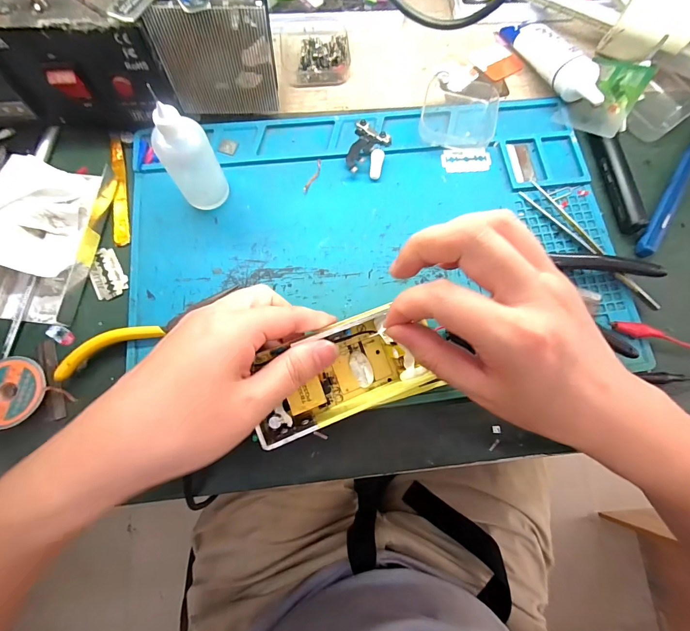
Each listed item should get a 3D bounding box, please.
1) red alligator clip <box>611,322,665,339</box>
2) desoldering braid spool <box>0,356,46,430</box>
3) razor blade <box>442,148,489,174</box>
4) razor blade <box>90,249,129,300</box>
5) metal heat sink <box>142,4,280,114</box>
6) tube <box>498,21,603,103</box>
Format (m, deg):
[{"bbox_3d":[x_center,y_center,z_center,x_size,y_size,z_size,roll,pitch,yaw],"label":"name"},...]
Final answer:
[{"bbox_3d":[0.217,0.011,0.263,0.036,0.011,0.011,6,75,-1],"label":"red alligator clip"},{"bbox_3d":[-0.224,0.050,0.234,0.045,0.013,0.046,-6,76,-4],"label":"desoldering braid spool"},{"bbox_3d":[0.104,-0.133,0.305,0.042,0.004,0.022,-6,83,-3],"label":"razor blade"},{"bbox_3d":[-0.179,-0.032,0.268,0.022,0.005,0.040,-19,77,-7],"label":"razor blade"},{"bbox_3d":[-0.094,-0.192,0.269,0.079,0.083,0.021,-10,76,-5],"label":"metal heat sink"},{"bbox_3d":[0.187,-0.230,0.316,0.027,0.022,0.124,-21,65,-7],"label":"tube"}]

